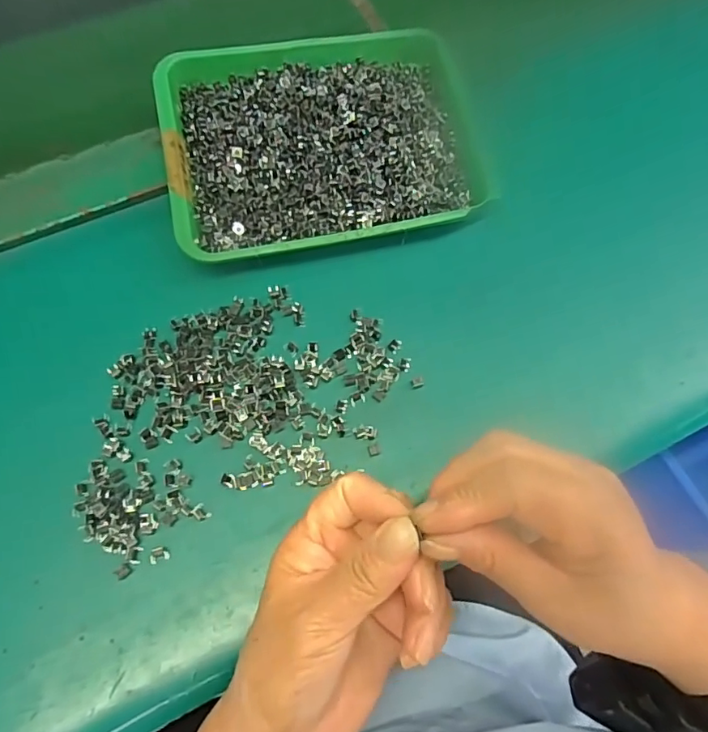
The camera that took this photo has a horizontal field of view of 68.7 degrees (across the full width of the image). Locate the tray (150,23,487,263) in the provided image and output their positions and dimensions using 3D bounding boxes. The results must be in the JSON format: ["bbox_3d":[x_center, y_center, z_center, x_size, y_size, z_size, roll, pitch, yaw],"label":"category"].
[{"bbox_3d":[-0.020,-0.161,0.365,0.216,0.029,0.172,-13,70,-6],"label":"tray"}]

